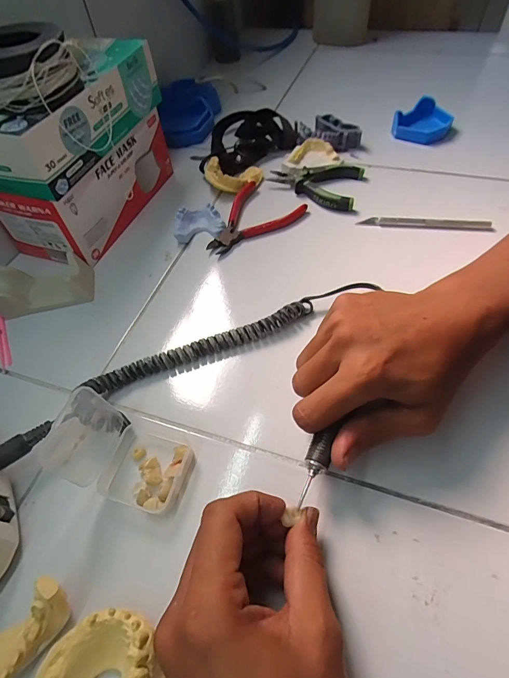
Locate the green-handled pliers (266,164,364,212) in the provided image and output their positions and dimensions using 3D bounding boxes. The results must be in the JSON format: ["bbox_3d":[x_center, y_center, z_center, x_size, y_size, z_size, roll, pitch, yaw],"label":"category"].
[{"bbox_3d":[0.074,-0.196,0.472,0.111,0.018,0.081,14,57,14],"label":"green-handled pliers"}]

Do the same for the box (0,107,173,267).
[{"bbox_3d":[-0.191,-0.191,0.448,0.100,0.084,0.208,14,57,15],"label":"box"}]

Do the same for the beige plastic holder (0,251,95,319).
[{"bbox_3d":[-0.219,-0.057,0.390,0.094,0.030,0.048,-11,54,-3],"label":"beige plastic holder"}]

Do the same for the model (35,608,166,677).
[{"bbox_3d":[-0.080,0.181,0.207,0.070,0.026,0.050,10,56,12],"label":"model"}]

